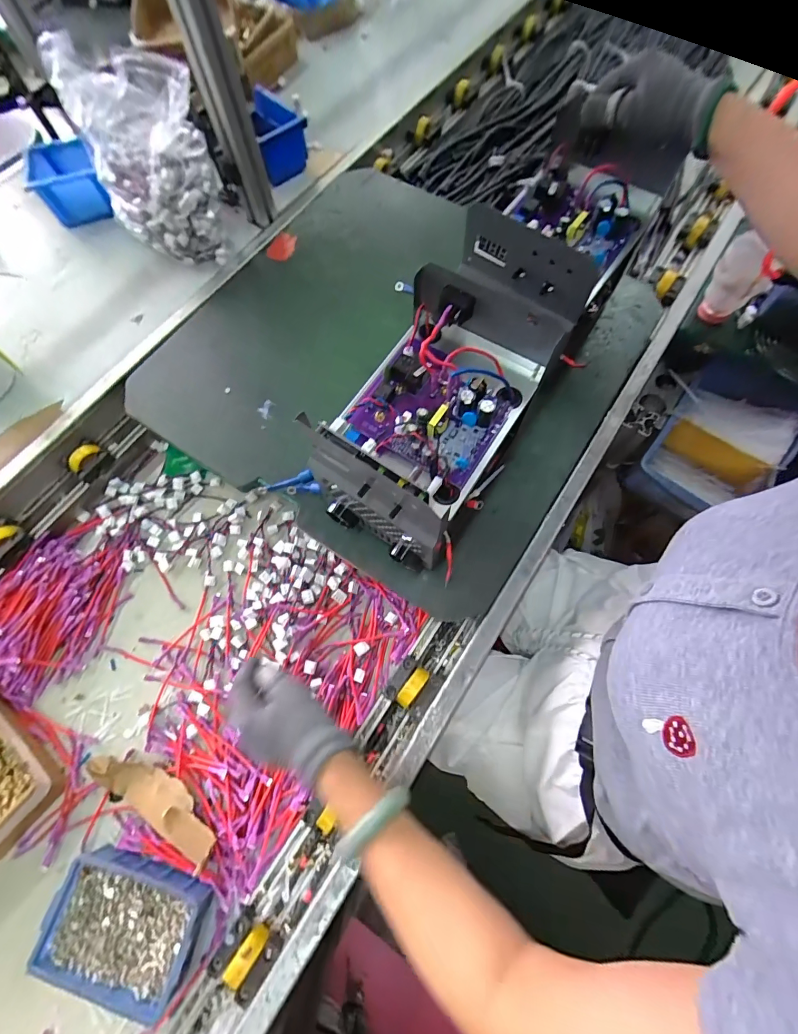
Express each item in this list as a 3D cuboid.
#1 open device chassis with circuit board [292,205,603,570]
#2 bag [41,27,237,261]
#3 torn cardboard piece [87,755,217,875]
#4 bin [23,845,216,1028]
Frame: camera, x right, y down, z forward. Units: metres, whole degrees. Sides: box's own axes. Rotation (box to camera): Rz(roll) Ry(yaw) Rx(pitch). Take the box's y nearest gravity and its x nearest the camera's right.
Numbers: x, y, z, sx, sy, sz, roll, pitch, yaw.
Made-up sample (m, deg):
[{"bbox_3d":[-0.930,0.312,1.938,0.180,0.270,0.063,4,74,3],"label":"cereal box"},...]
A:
[{"bbox_3d":[0.049,-0.136,0.398,0.151,0.094,0.327,29,73,11],"label":"open device chassis with circuit board"},{"bbox_3d":[-0.343,-0.485,0.582,0.156,0.189,0.134,-9,70,-2],"label":"bag"},{"bbox_3d":[-0.282,0.322,0.478,0.182,0.028,0.050,27,73,11],"label":"torn cardboard piece"},{"bbox_3d":[-0.281,0.423,0.434,0.154,0.048,0.107,15,71,7],"label":"bin"}]

